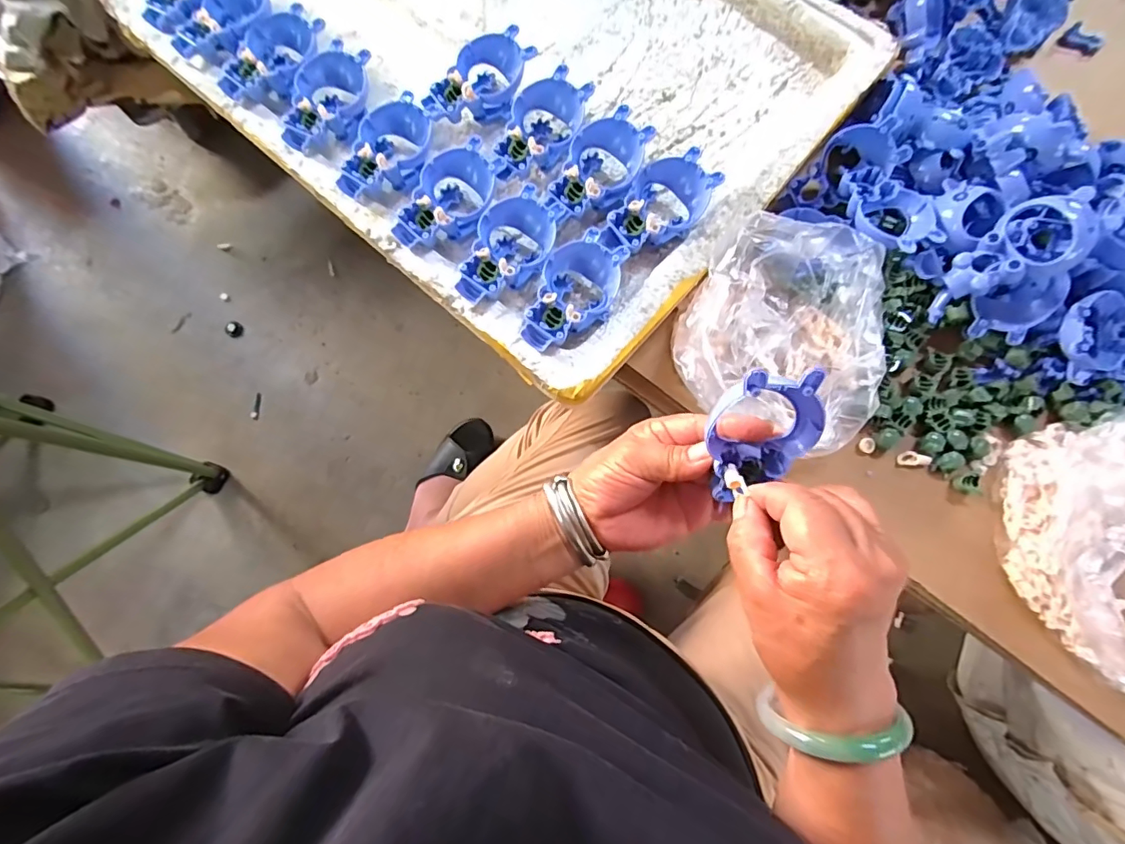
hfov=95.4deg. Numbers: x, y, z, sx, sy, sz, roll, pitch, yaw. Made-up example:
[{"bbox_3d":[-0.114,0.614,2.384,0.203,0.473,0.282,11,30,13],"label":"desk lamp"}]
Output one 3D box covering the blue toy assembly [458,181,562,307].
[{"bbox_3d":[-0.044,-0.137,0.416,0.055,0.037,0.099,26,77,5],"label":"blue toy assembly"}]

